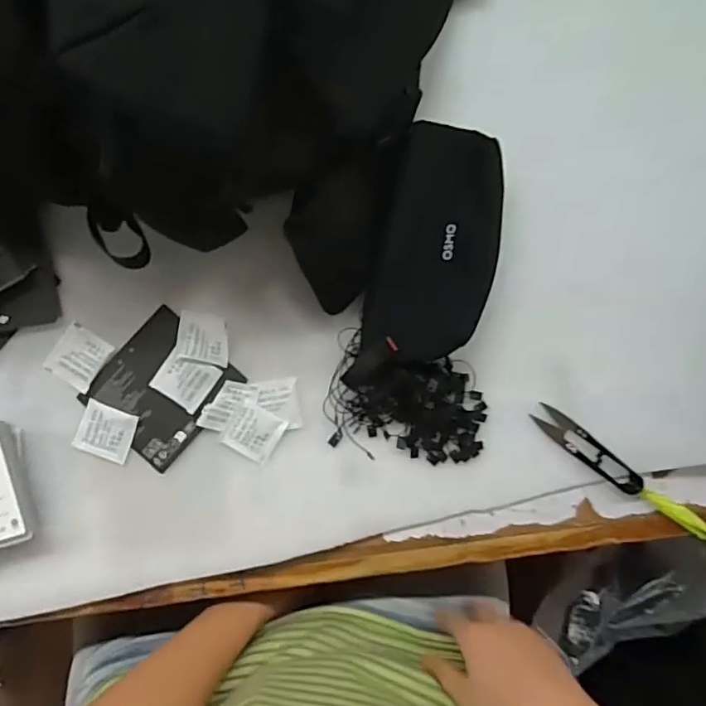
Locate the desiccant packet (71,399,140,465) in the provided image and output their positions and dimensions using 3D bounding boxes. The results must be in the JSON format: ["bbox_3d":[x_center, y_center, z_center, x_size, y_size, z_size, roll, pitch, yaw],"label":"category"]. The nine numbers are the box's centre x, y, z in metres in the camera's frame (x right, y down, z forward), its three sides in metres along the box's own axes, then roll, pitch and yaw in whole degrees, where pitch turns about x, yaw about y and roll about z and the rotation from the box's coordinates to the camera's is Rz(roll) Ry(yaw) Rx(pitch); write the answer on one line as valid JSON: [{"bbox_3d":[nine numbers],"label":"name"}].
[{"bbox_3d":[-0.189,0.061,0.423,0.042,0.004,0.039,21,88,-2],"label":"desiccant packet"}]

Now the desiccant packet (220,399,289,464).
[{"bbox_3d":[-0.076,0.061,0.426,0.038,0.006,0.038,32,88,-2],"label":"desiccant packet"}]

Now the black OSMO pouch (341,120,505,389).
[{"bbox_3d":[0.060,-0.074,0.418,0.087,0.039,0.193,11,89,-3],"label":"black OSMO pouch"}]

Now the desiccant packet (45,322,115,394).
[{"bbox_3d":[-0.211,0.003,0.424,0.038,0.005,0.041,31,88,-2],"label":"desiccant packet"}]

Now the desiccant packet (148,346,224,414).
[{"bbox_3d":[-0.129,0.019,0.426,0.041,0.004,0.041,35,88,-2],"label":"desiccant packet"}]

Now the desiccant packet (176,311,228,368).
[{"bbox_3d":[-0.116,-0.011,0.427,0.040,0.007,0.038,11,89,-3],"label":"desiccant packet"}]

